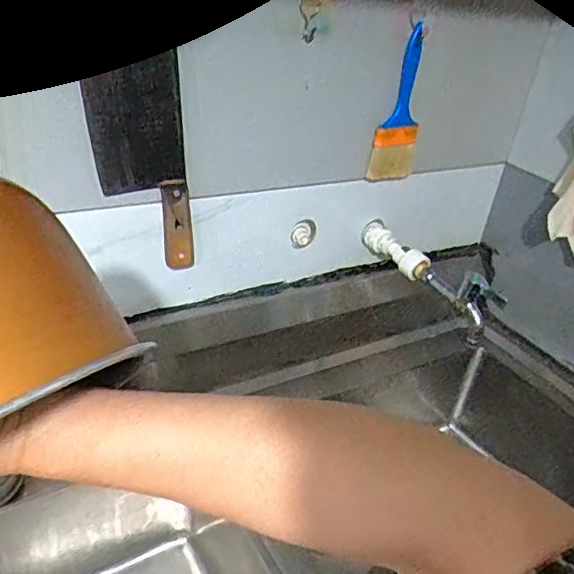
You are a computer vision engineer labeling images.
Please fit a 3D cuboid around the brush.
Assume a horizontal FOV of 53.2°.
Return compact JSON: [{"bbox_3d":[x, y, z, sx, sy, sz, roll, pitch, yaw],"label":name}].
[{"bbox_3d":[0.156,-0.245,0.788,0.070,0.201,0.014,-15,41,-21],"label":"brush"}]

